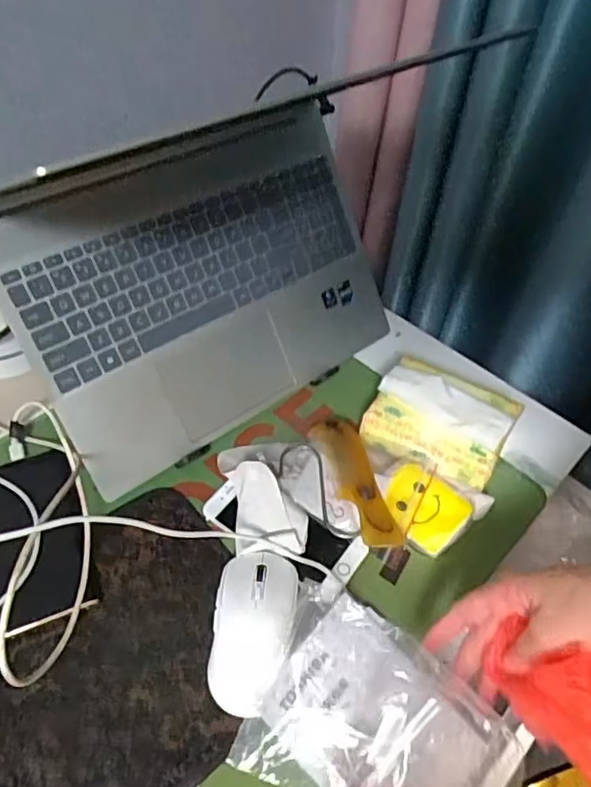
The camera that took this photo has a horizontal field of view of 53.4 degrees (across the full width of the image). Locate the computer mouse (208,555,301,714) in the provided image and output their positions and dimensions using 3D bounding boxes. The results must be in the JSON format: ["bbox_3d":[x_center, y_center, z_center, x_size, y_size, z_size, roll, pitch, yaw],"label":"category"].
[{"bbox_3d":[-0.030,0.171,0.429,0.060,0.029,0.111,8,49,3],"label":"computer mouse"}]

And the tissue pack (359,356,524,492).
[{"bbox_3d":[0.134,0.024,0.544,0.122,0.064,0.101,25,52,16],"label":"tissue pack"}]

